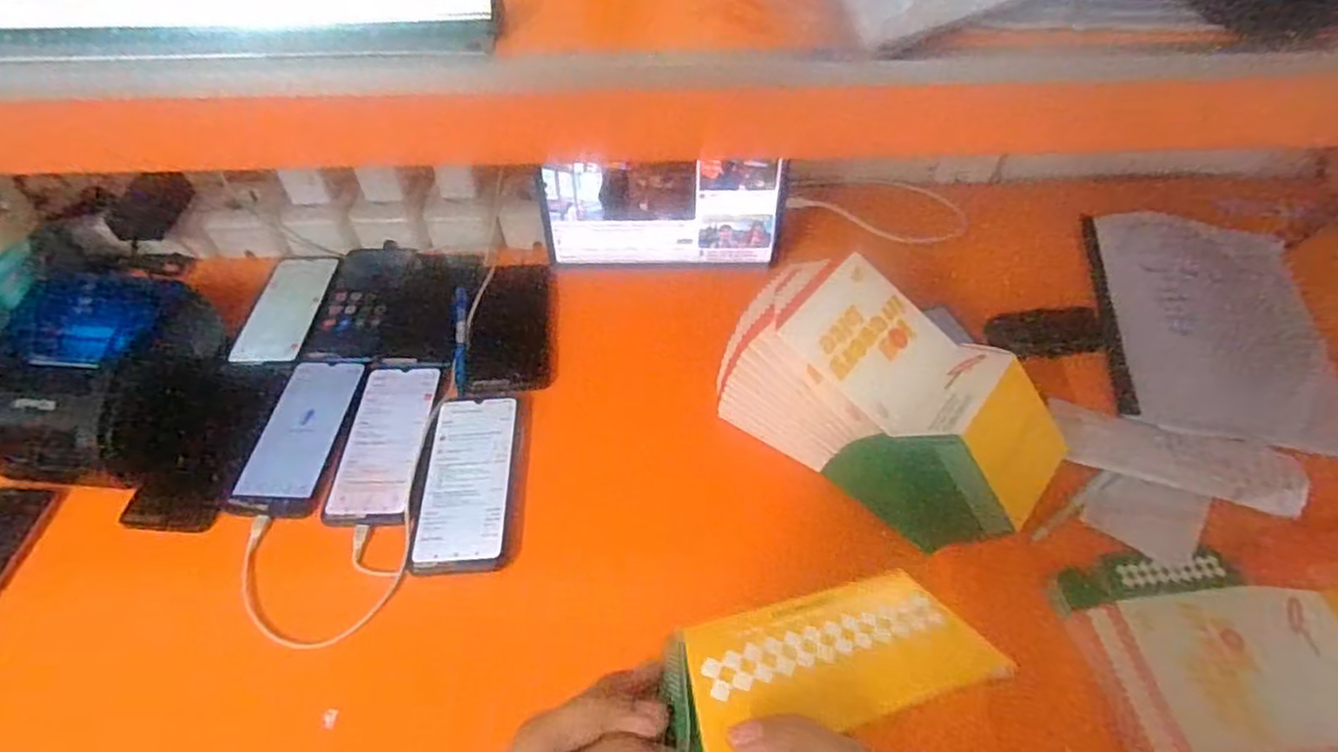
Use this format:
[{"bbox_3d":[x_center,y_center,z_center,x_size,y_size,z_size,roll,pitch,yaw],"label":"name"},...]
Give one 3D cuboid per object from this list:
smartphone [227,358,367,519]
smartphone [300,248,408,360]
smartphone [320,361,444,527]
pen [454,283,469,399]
[{"bbox_3d":[-0.332,0.050,0.632,0.073,0.013,0.167,1,51,4],"label":"smartphone"},{"bbox_3d":[-0.326,-0.078,0.736,0.071,0.008,0.165,-2,51,1],"label":"smartphone"},{"bbox_3d":[-0.255,0.056,0.628,0.070,0.010,0.171,-2,51,2],"label":"smartphone"},{"bbox_3d":[-0.206,-0.039,0.688,0.013,0.011,0.132,-8,51,-4],"label":"pen"}]

